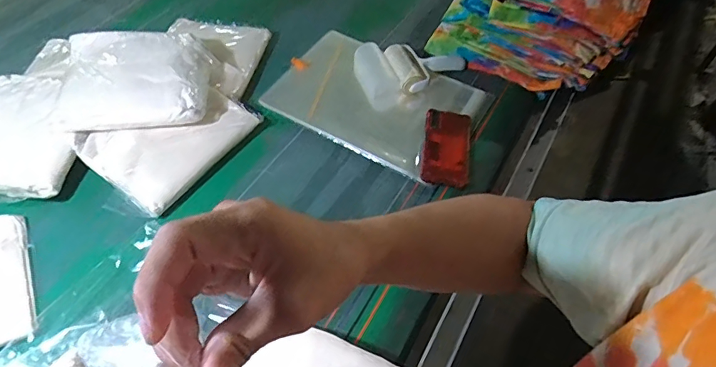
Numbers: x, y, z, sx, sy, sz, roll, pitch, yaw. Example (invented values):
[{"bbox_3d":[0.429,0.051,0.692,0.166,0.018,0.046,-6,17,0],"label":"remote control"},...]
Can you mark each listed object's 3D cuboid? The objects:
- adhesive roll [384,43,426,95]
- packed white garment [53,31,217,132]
[{"bbox_3d":[0.091,-0.220,0.866,0.058,0.037,0.112,-15,57,-13],"label":"adhesive roll"},{"bbox_3d":[-0.375,-0.178,0.761,0.242,0.048,0.189,-2,55,-4],"label":"packed white garment"}]

